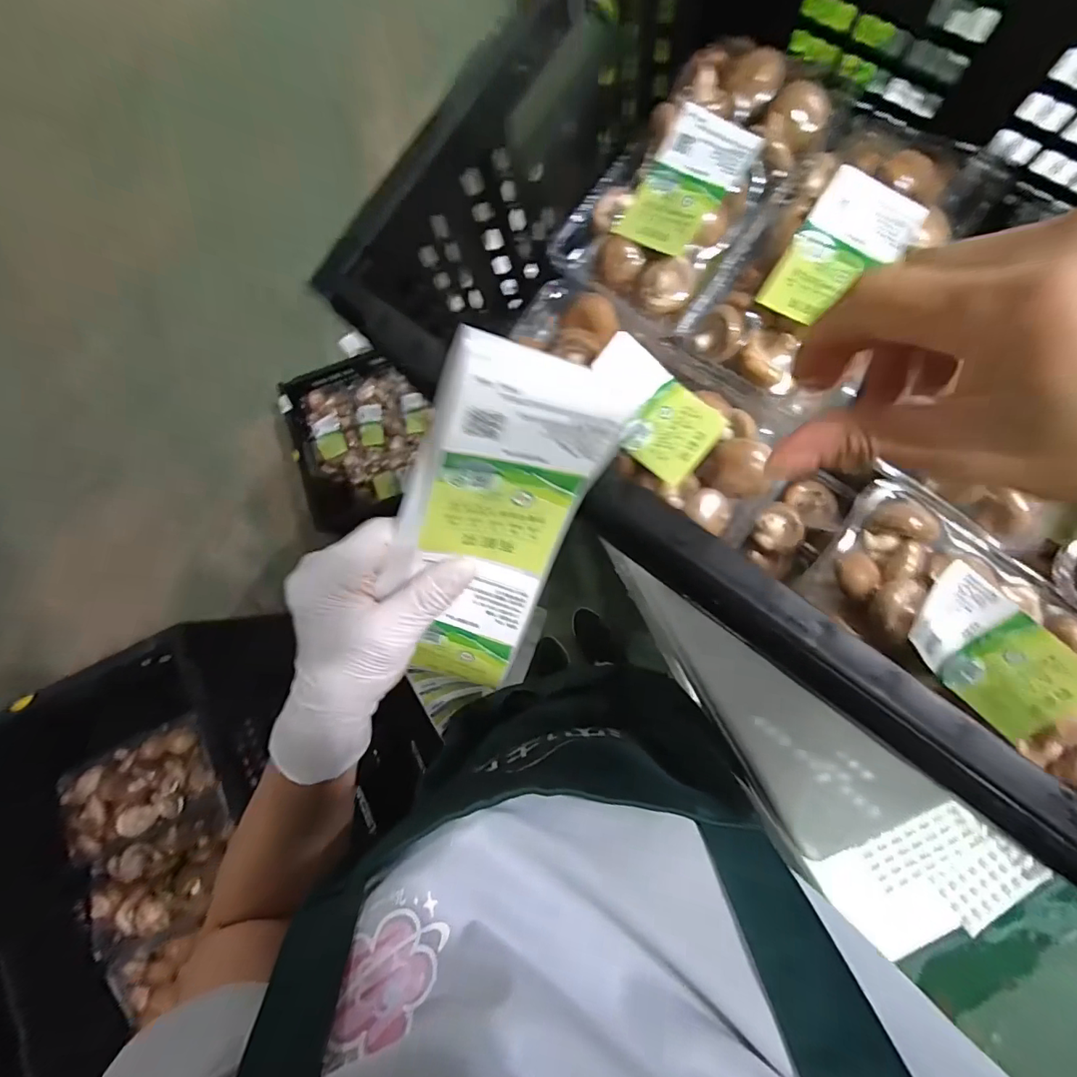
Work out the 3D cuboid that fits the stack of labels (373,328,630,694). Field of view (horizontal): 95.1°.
[{"bbox_3d":[-0.024,0.006,0.218,0.073,0.017,0.181,11,129,-13],"label":"stack of labels"}]

